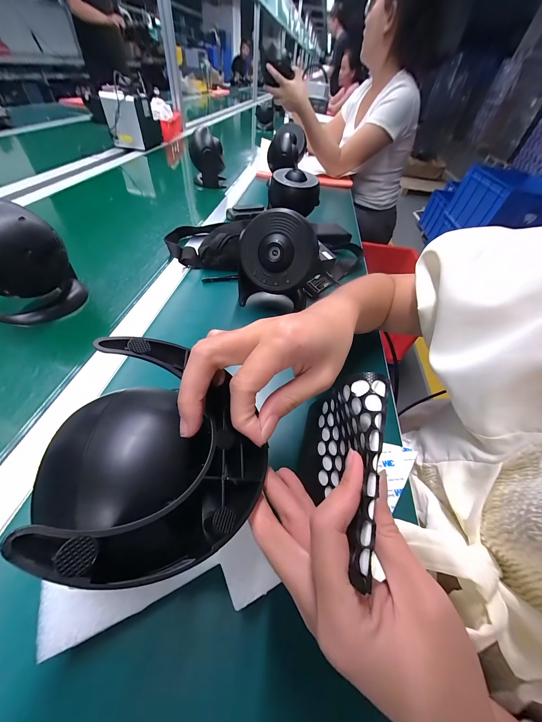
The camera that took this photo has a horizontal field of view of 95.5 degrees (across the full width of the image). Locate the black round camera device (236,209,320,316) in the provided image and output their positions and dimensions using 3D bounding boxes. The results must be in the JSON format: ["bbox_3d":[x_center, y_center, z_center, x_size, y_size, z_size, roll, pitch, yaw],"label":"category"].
[{"bbox_3d":[0.009,-0.142,0.382,0.114,0.145,0.092,19,51,8],"label":"black round camera device"}]

